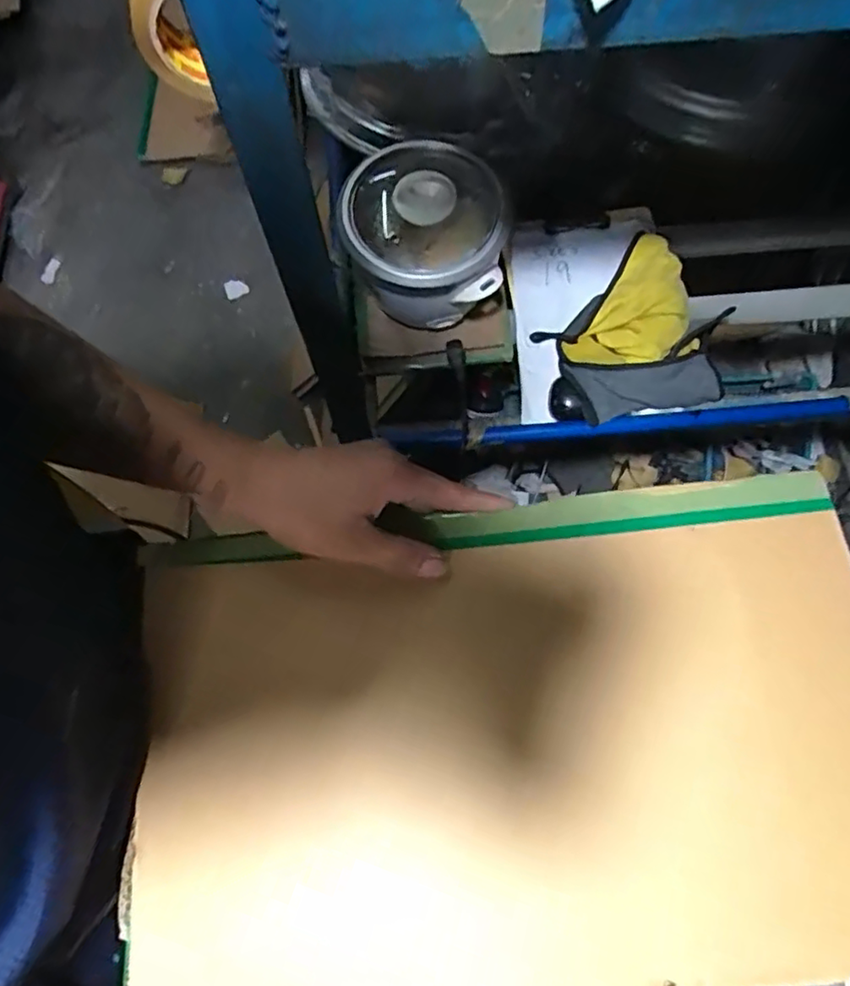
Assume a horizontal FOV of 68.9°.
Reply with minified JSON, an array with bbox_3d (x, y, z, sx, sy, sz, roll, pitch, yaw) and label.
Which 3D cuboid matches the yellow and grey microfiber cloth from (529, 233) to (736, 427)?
[{"bbox_3d":[0.273,-0.207,0.823,0.223,0.087,0.220,-24,71,-7],"label":"yellow and grey microfiber cloth"}]

